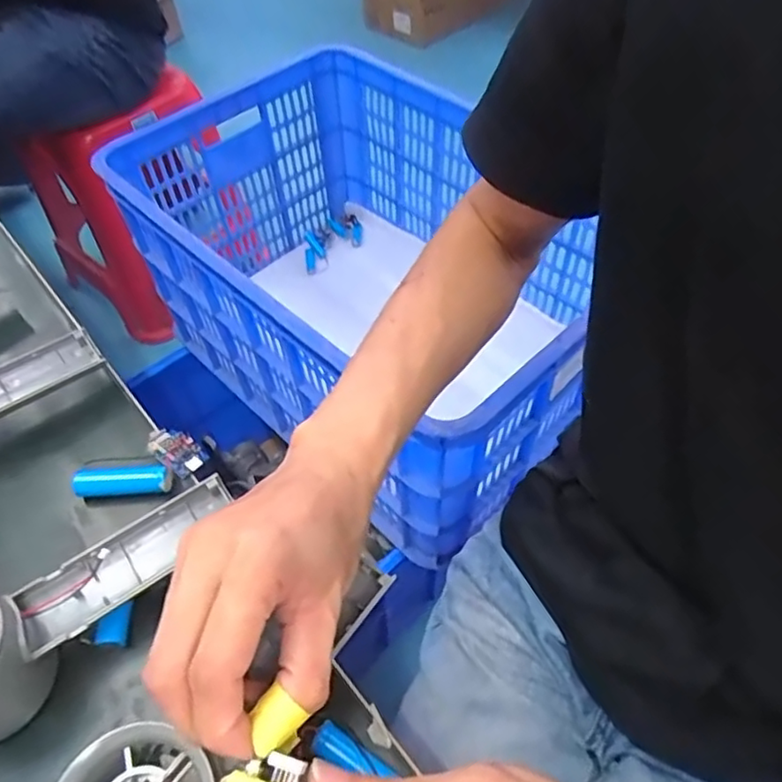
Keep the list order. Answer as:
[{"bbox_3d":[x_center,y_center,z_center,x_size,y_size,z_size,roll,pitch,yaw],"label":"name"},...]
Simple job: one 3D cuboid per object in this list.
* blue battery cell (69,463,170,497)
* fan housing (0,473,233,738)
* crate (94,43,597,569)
[{"bbox_3d":[-0.149,0.051,0.343,0.050,0.018,0.015,-5,53,-2],"label":"blue battery cell"},{"bbox_3d":[-0.149,0.091,0.286,0.158,0.056,0.058,-38,60,-23],"label":"fan housing"},{"bbox_3d":[-0.033,-0.150,0.832,0.409,0.321,0.538,-39,61,-24],"label":"crate"}]

